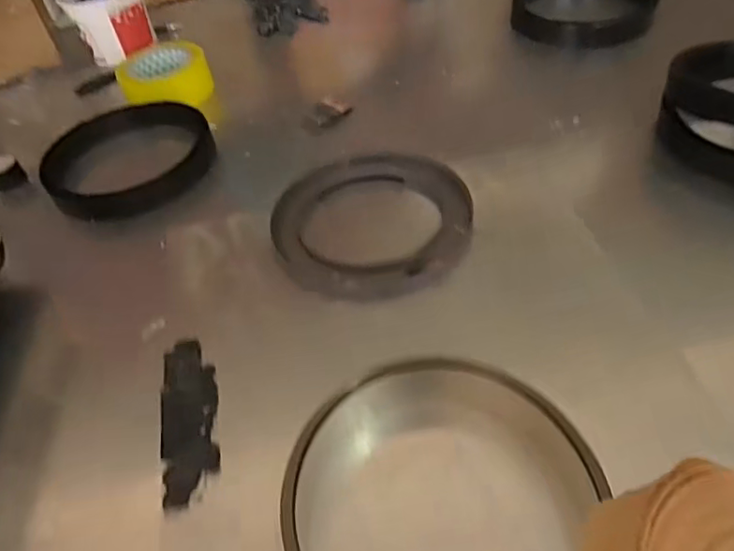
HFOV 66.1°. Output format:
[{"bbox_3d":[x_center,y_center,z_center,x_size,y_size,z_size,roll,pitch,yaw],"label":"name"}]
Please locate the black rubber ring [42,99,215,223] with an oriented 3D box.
[{"bbox_3d":[-0.261,-0.133,0.625,0.181,0.028,0.181,-5,47,5],"label":"black rubber ring"}]

